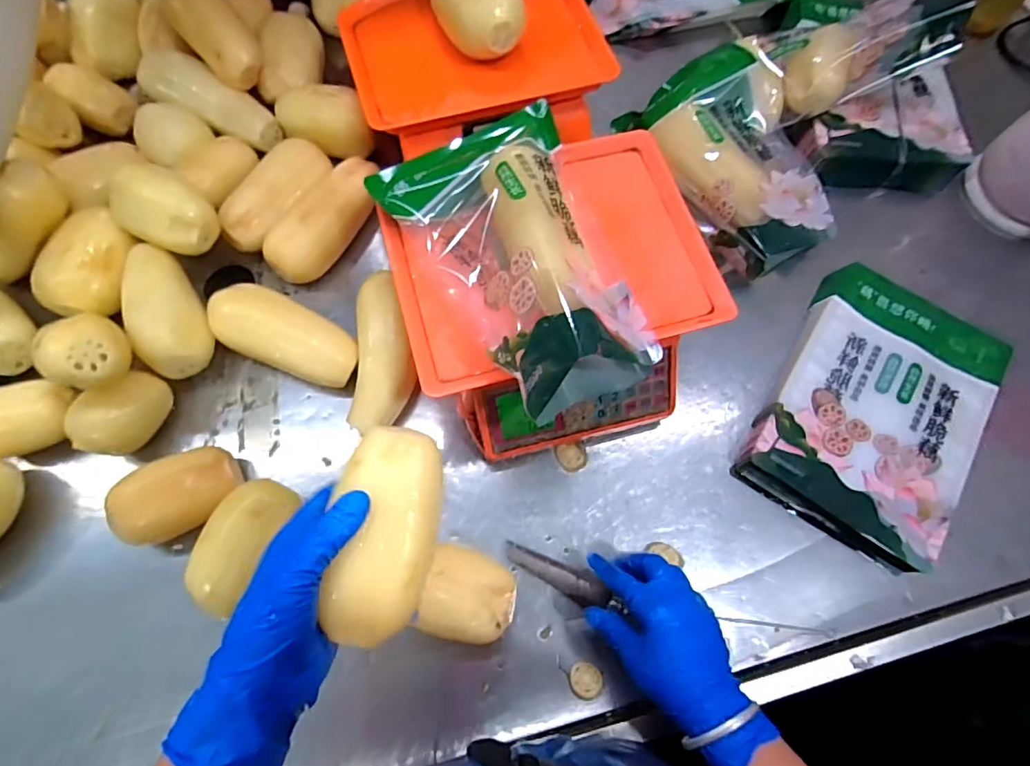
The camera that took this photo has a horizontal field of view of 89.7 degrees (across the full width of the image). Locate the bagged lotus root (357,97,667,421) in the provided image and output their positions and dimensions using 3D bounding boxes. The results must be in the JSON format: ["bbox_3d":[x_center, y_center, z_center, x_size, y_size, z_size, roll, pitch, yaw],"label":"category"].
[{"bbox_3d":[0.001,-0.123,0.438,0.176,0.082,0.286,-23,73,-12],"label":"bagged lotus root"}]

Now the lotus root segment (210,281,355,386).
[{"bbox_3d":[-0.243,-0.053,0.556,0.141,0.062,0.074,22,69,6],"label":"lotus root segment"}]

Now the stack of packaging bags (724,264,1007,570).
[{"bbox_3d":[0.389,0.026,0.563,0.195,0.039,0.291,30,75,8],"label":"stack of packaging bags"}]

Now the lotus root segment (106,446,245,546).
[{"bbox_3d":[-0.325,0.112,0.504,0.112,0.061,0.068,-25,73,-12],"label":"lotus root segment"}]

